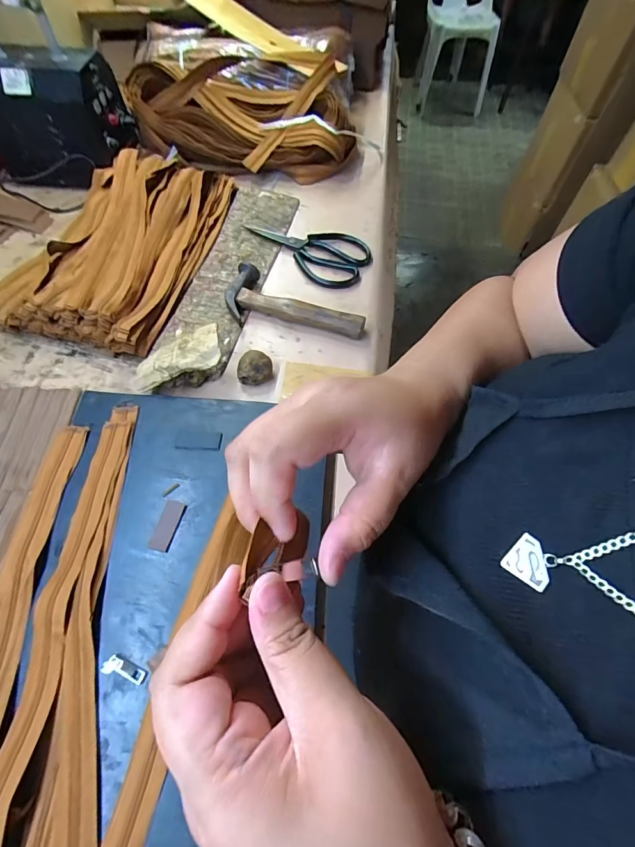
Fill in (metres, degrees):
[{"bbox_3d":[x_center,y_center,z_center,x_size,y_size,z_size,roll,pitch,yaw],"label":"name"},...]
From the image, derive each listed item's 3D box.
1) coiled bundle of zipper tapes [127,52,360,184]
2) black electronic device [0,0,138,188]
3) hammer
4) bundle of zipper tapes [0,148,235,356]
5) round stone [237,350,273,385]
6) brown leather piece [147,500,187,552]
[{"bbox_3d":[-0.123,-0.542,0.687,0.380,0.109,0.168,7,62,2],"label":"coiled bundle of zipper tapes"},{"bbox_3d":[-0.428,-0.517,0.609,0.203,0.190,0.156,7,62,3],"label":"black electronic device"},{"bbox_3d":[-0.029,-0.169,0.540,0.192,0.030,0.084,11,62,5],"label":"hammer"},{"bbox_3d":[-0.307,-0.286,0.583,0.271,0.051,0.389,14,63,6],"label":"bundle of zipper tapes"},{"bbox_3d":[-0.078,-0.069,0.489,0.041,0.031,0.039,0,62,-1],"label":"round stone"},{"bbox_3d":[-0.152,0.104,0.391,0.022,0.004,0.049,13,63,6],"label":"brown leather piece"}]

